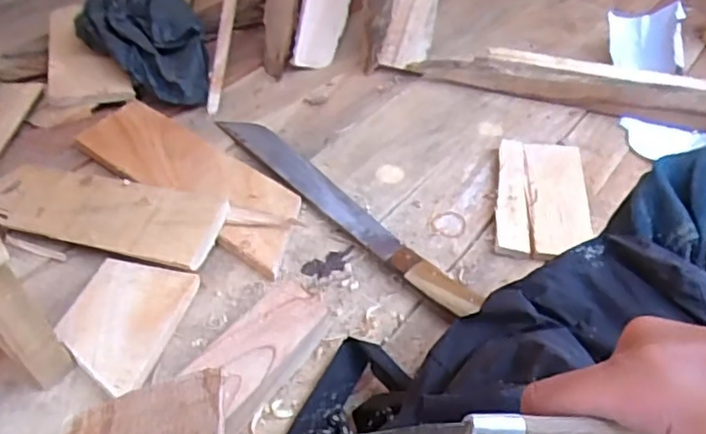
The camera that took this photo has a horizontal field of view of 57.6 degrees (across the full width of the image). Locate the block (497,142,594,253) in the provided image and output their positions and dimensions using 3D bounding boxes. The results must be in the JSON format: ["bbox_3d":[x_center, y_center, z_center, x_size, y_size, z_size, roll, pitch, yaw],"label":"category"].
[{"bbox_3d":[0.209,-0.025,0.710,0.095,0.019,0.178,8,44,6],"label":"block"}]

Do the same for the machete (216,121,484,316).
[{"bbox_3d":[-0.018,-0.021,0.681,0.043,0.029,0.392,-29,52,-29],"label":"machete"}]

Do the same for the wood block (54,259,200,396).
[{"bbox_3d":[-0.203,0.092,0.560,0.098,0.018,0.128,11,44,8],"label":"wood block"}]

